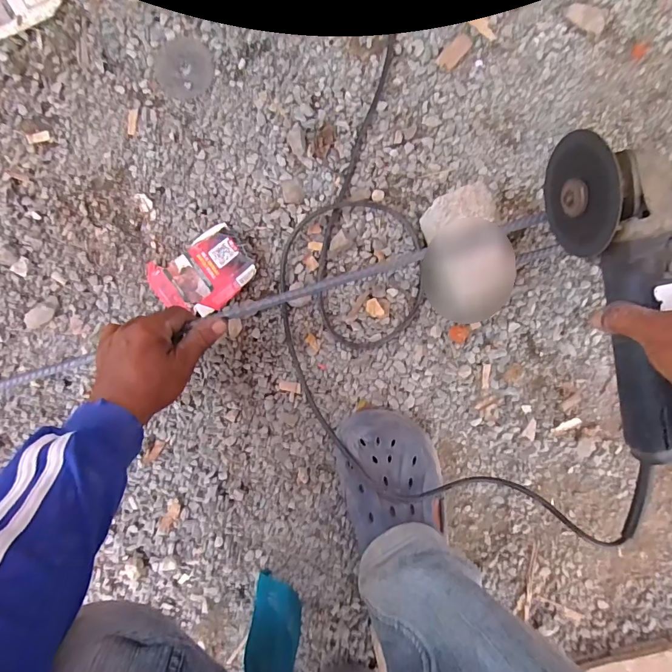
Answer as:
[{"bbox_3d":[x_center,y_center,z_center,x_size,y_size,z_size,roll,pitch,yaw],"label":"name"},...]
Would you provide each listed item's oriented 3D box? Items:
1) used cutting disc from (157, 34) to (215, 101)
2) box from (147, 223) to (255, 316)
[{"bbox_3d":[-0.171,-0.304,0.476,0.061,0.004,0.069,-25,93,2],"label":"used cutting disc"},{"bbox_3d":[-0.152,-0.069,0.479,0.111,0.019,0.082,-32,92,2],"label":"box"}]

